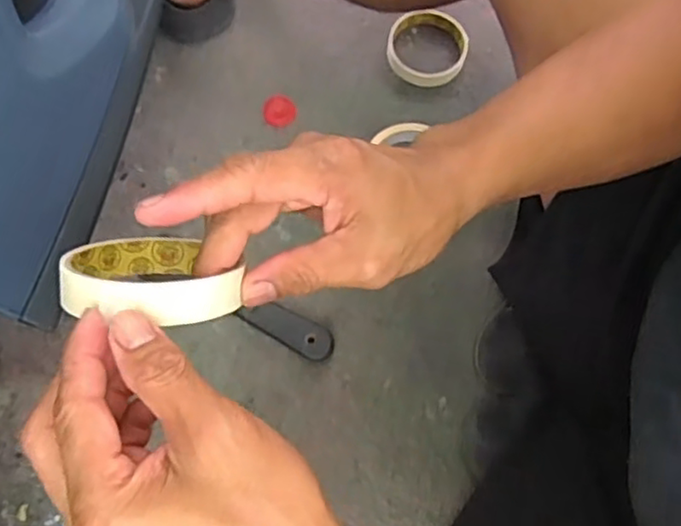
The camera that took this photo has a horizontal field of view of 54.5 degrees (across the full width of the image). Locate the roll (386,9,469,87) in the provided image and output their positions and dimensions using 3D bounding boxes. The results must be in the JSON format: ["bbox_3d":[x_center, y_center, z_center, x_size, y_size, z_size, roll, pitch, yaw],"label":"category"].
[{"bbox_3d":[0.094,-0.232,0.715,0.085,0.022,0.079,0,73,0],"label":"roll"}]

